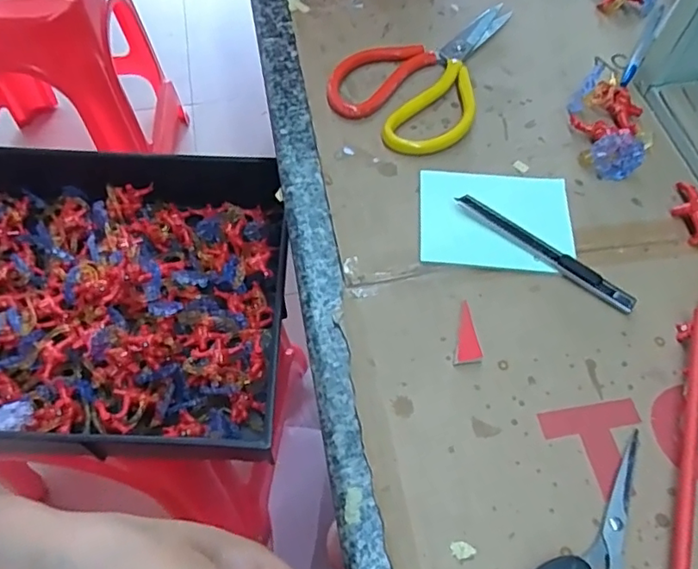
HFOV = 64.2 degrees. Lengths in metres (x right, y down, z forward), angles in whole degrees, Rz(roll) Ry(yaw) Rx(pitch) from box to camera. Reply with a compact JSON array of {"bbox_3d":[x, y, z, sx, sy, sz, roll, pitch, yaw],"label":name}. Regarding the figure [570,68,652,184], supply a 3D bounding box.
[{"bbox_3d":[0.194,-0.118,0.407,0.051,0.027,0.086,7,60,1],"label":"figure"}]

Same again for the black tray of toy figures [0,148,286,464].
[{"bbox_3d":[-0.333,0.007,0.559,0.527,0.085,0.314,2,60,-2],"label":"black tray of toy figures"}]

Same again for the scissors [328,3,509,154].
[{"bbox_3d":[0.061,-0.177,0.441,0.109,0.013,0.185,26,62,12],"label":"scissors"}]

